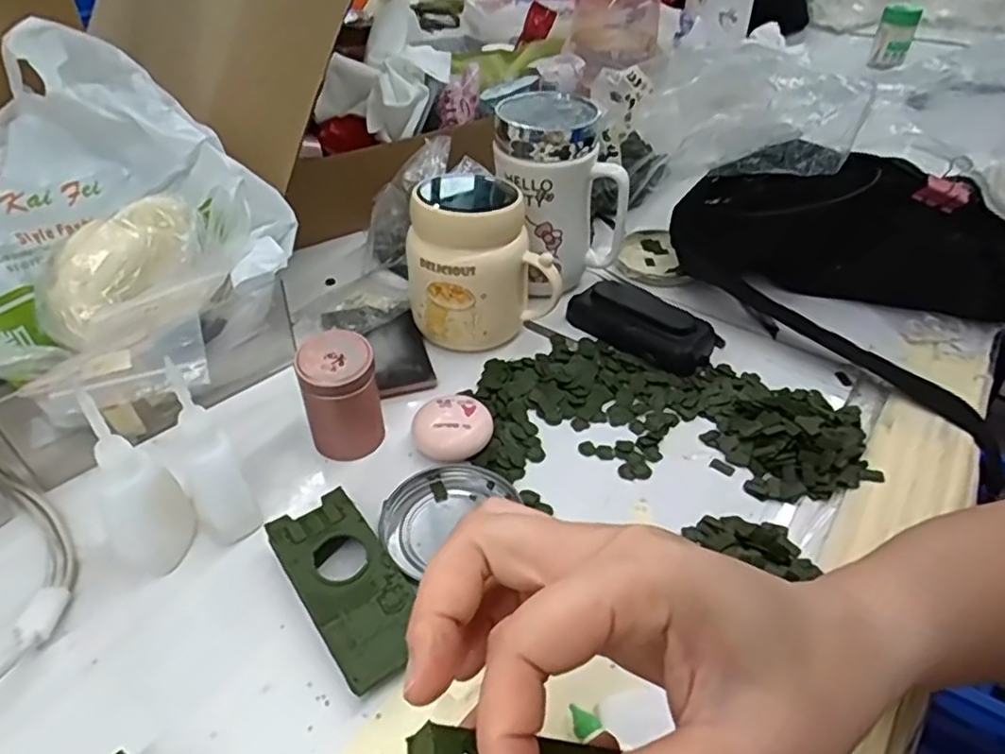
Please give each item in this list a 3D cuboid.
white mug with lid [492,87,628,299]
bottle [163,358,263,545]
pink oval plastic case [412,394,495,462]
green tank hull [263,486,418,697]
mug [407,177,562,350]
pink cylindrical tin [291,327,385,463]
[{"bbox_3d":[0.040,-0.130,0.513,0.077,0.142,0.086,-30,50,-29],"label":"white mug with lid"},{"bbox_3d":[-0.152,0.043,0.347,0.027,0.102,0.029,-23,47,-24],"label":"bottle"},{"bbox_3d":[-0.031,0.032,0.417,0.048,0.022,0.041,-5,42,-5],"label":"pink oval plastic case"},{"bbox_3d":[-0.077,0.104,0.340,0.046,0.021,0.100,-27,48,-26],"label":"green tank hull"},{"bbox_3d":[-0.018,-0.081,0.476,0.097,0.113,0.073,-12,43,-13],"label":"mug"},{"bbox_3d":[-0.096,0.012,0.406,0.044,0.069,0.036,-7,42,-8],"label":"pink cylindrical tin"}]

